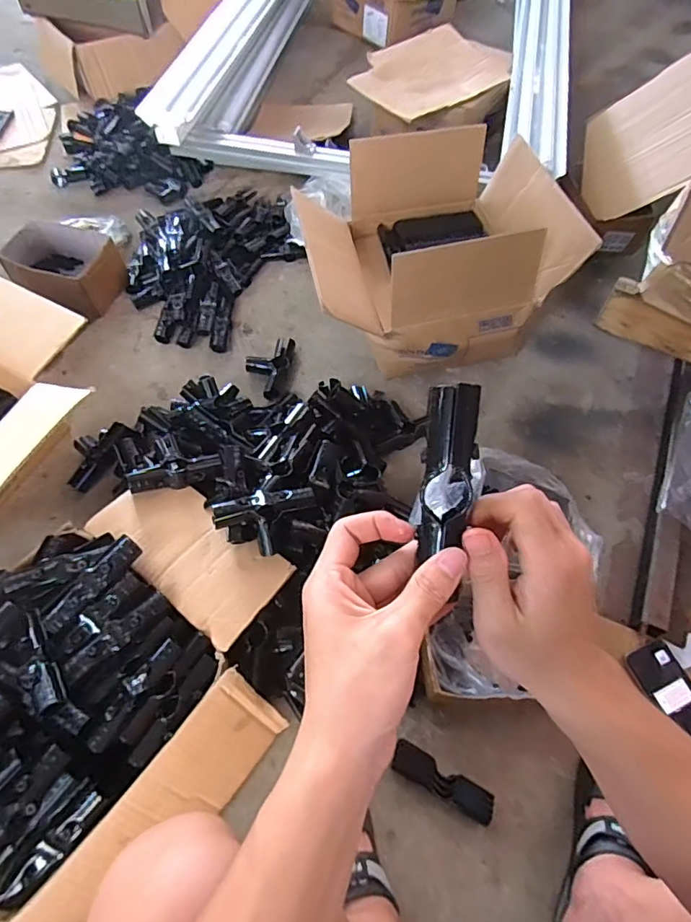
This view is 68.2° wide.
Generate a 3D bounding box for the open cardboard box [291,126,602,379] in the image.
[{"bbox_3d":[0.158,-0.394,0.992,0.458,0.251,0.378,-7,59,-5],"label":"open cardboard box"}]

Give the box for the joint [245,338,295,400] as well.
[{"bbox_3d":[-0.143,-0.185,0.981,0.089,0.035,0.145,17,60,9],"label":"joint"}]

